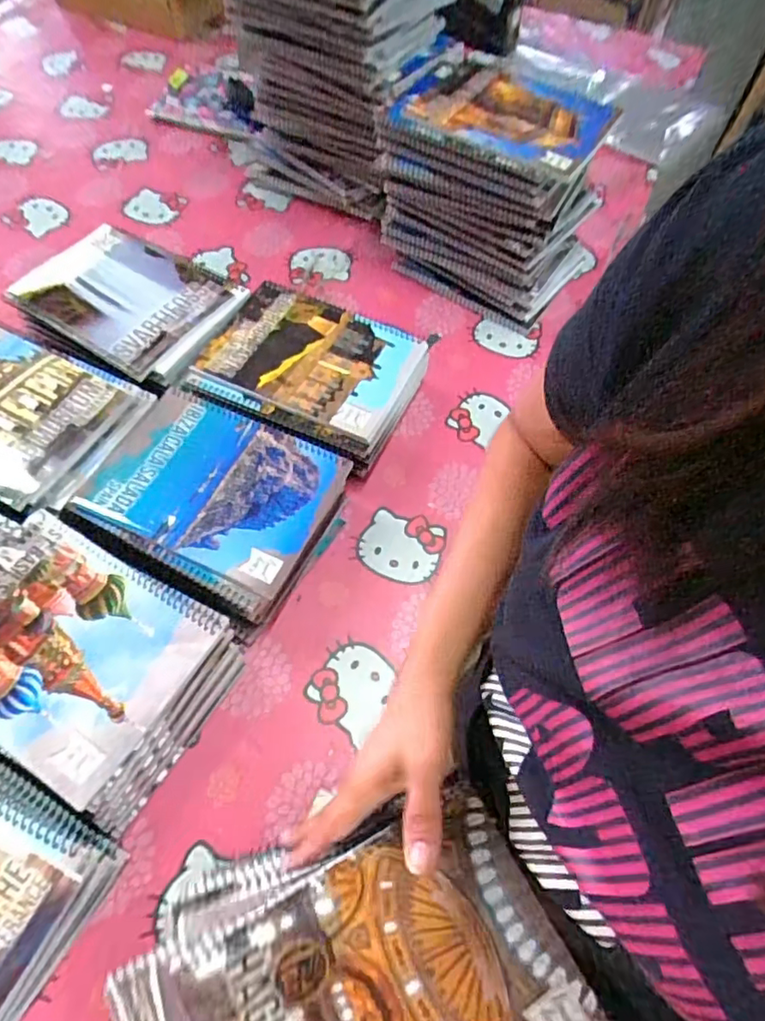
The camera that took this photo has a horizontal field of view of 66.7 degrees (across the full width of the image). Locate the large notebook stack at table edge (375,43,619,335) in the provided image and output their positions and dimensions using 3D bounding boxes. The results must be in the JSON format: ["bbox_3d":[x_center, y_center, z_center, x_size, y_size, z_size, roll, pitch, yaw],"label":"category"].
[{"bbox_3d":[0.128,-0.388,0.700,0.238,0.182,0.184,31,63,14],"label":"large notebook stack at table edge"}]

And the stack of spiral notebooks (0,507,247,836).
[{"bbox_3d":[-0.245,0.117,0.468,0.219,0.064,0.164,26,62,12],"label":"stack of spiral notebooks"}]

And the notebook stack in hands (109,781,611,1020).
[{"bbox_3d":[-0.021,0.286,0.335,0.243,0.059,0.171,-18,62,-12],"label":"notebook stack in hands"}]

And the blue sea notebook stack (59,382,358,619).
[{"bbox_3d":[-0.154,-0.013,0.545,0.216,0.064,0.168,26,62,12],"label":"blue sea notebook stack"}]

